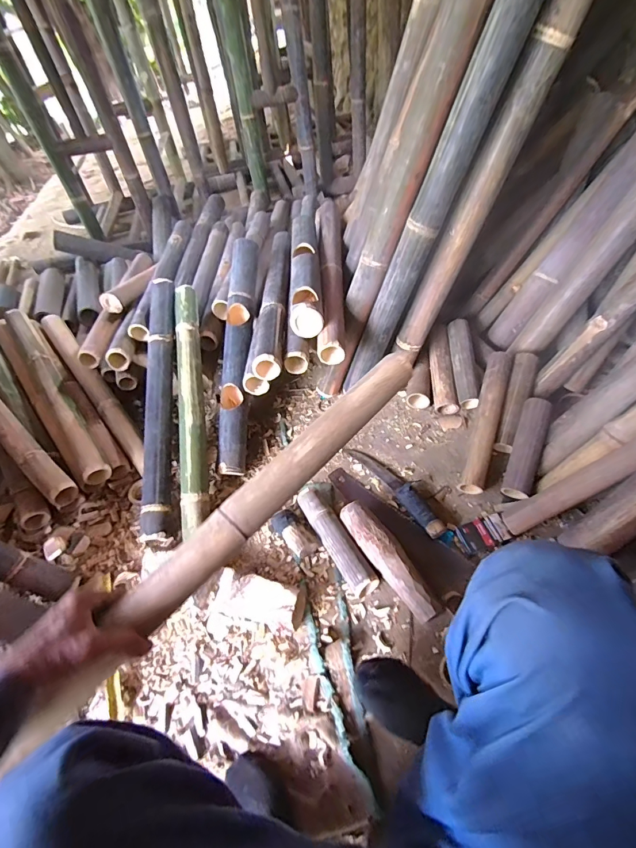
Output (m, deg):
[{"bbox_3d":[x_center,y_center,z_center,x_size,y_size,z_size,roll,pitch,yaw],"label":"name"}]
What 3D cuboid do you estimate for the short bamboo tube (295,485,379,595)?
[{"bbox_3d":[0.033,0.236,0.809,0.053,0.059,0.251,-27,51,-16],"label":"short bamboo tube"}]

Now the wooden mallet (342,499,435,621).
[{"bbox_3d":[0.138,0.262,0.763,0.066,0.067,0.251,-30,52,-19],"label":"wooden mallet"}]

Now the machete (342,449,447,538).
[{"bbox_3d":[0.174,0.133,0.888,0.051,0.042,0.298,-30,52,-19],"label":"machete"}]

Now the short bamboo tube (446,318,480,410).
[{"bbox_3d":[0.385,-0.161,1.029,0.055,0.053,0.243,-3,71,4],"label":"short bamboo tube"}]

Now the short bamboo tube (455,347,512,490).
[{"bbox_3d":[0.400,-0.013,0.921,0.061,0.055,0.375,14,68,18],"label":"short bamboo tube"}]

